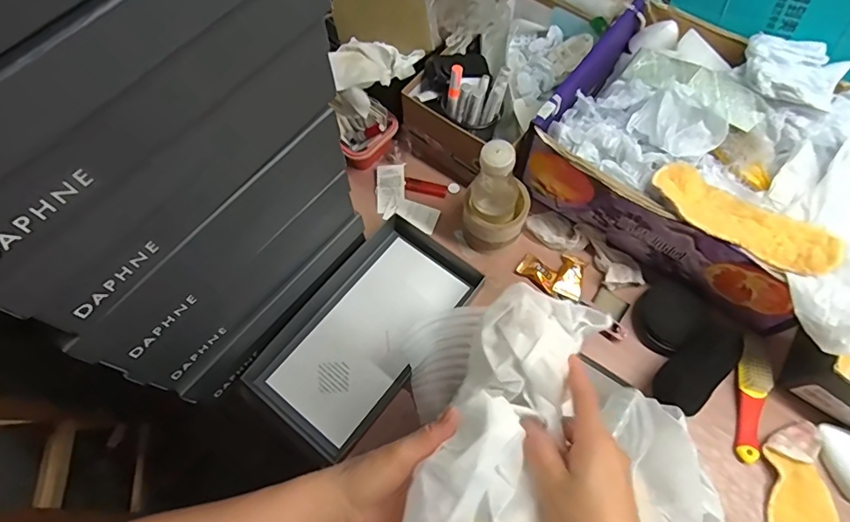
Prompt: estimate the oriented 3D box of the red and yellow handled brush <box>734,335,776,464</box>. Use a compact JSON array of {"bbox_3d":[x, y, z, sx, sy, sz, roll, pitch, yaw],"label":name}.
[{"bbox_3d":[0.405,0.169,0.606,0.042,0.027,0.148,16,67,9],"label":"red and yellow handled brush"}]

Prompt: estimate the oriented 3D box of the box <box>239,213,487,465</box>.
[{"bbox_3d":[-0.077,0.101,0.676,0.159,0.082,0.311,36,72,16],"label":"box"}]

